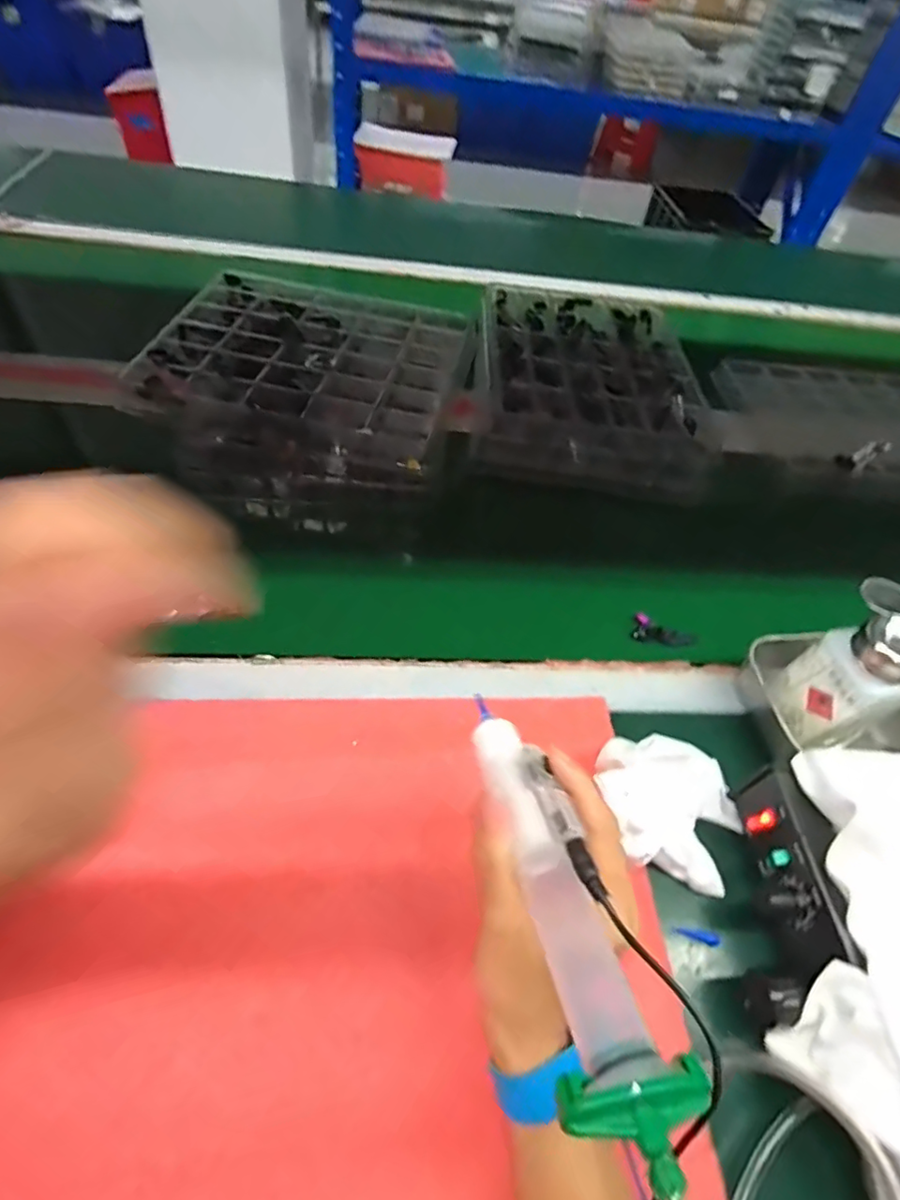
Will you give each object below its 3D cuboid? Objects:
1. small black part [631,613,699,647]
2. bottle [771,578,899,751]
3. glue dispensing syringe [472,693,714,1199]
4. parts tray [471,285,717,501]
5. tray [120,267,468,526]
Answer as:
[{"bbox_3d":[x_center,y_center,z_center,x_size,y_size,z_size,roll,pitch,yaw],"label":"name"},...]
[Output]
[{"bbox_3d":[0.181,0.029,0.478,0.052,0.009,0.020,18,52,5],"label":"small black part"},{"bbox_3d":[0.263,0.045,0.375,0.051,0.091,0.077,1,52,-7],"label":"bottle"},{"bbox_3d":[0.041,0.116,0.233,0.040,0.033,0.179,-8,40,-12],"label":"glue dispensing syringe"},{"bbox_3d":[0.156,-0.250,0.651,0.246,0.064,0.289,8,52,-2],"label":"parts tray"},{"bbox_3d":[-0.143,-0.210,0.589,0.291,0.093,0.288,13,52,2],"label":"tray"}]

